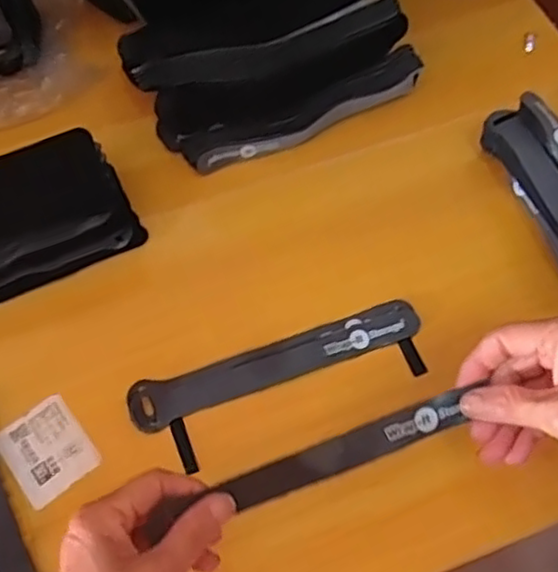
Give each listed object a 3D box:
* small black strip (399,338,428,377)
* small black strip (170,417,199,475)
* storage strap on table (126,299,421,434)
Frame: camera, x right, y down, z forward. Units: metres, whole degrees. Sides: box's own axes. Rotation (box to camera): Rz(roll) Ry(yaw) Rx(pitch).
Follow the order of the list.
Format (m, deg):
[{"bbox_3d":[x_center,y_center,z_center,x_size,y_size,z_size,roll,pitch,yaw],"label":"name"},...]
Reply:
[{"bbox_3d":[0.089,0.047,0.445,0.010,0.004,0.025,-24,73,-1],"label":"small black strip"},{"bbox_3d":[-0.060,0.102,0.424,0.009,0.004,0.036,-20,65,-9],"label":"small black strip"},{"bbox_3d":[-0.001,0.051,0.446,0.197,0.010,0.030,-19,65,-8],"label":"storage strap on table"}]

